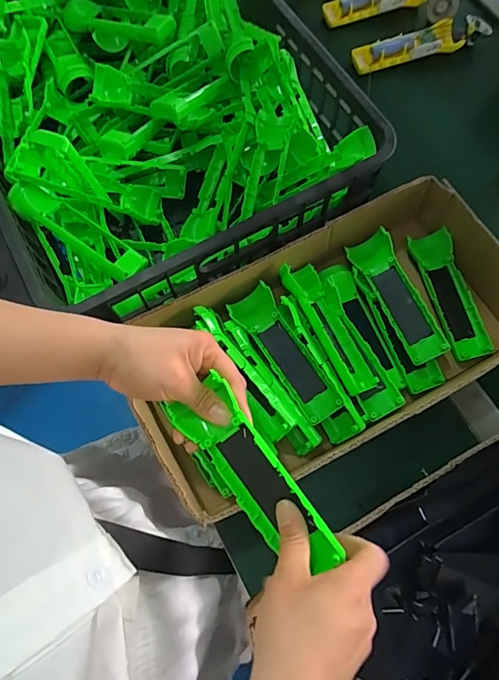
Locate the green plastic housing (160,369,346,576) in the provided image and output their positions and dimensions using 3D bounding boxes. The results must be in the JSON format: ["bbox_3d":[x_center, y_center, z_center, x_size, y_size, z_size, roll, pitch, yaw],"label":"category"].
[{"bbox_3d":[0.006,0.099,0.324,0.047,0.034,0.152,-40,77,-11],"label":"green plastic housing"}]

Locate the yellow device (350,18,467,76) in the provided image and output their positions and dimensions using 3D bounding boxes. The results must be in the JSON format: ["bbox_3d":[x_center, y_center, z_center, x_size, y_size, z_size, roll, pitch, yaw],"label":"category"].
[{"bbox_3d":[0.244,-0.456,0.692,0.169,0.027,0.041,-17,72,-4],"label":"yellow device"}]

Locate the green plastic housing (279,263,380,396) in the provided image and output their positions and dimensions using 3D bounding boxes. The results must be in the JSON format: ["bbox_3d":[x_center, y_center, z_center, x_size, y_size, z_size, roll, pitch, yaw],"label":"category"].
[{"bbox_3d":[0.087,-0.015,0.495,0.048,0.036,0.163,-23,73,-6],"label":"green plastic housing"}]

